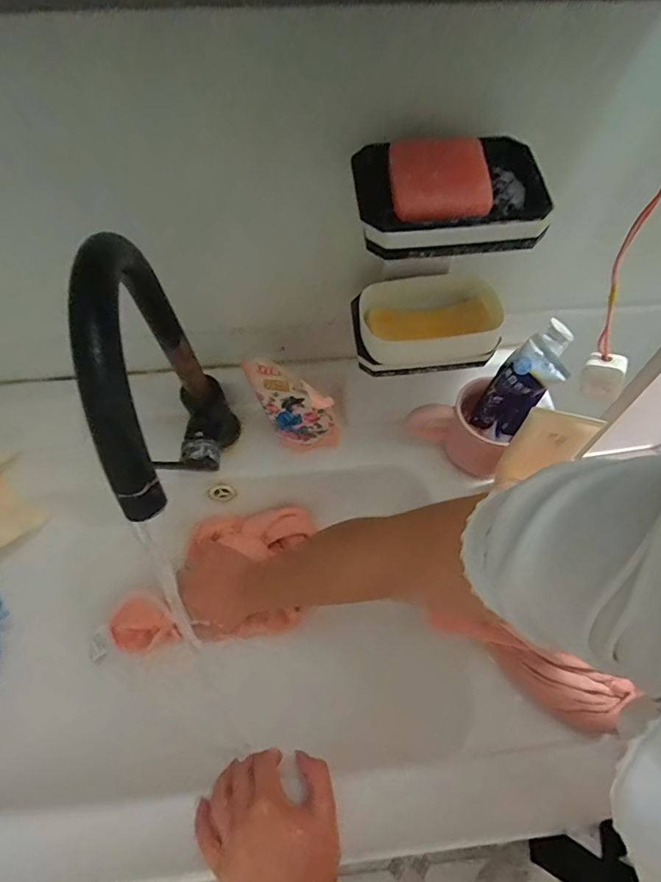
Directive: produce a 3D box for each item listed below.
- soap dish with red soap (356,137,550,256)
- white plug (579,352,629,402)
[{"bbox_3d":[0.083,-0.176,0.338,0.130,0.042,0.087,-5,59,-4],"label":"soap dish with red soap"},{"bbox_3d":[0.277,-0.066,0.489,0.037,0.053,0.026,11,55,26],"label":"white plug"}]

